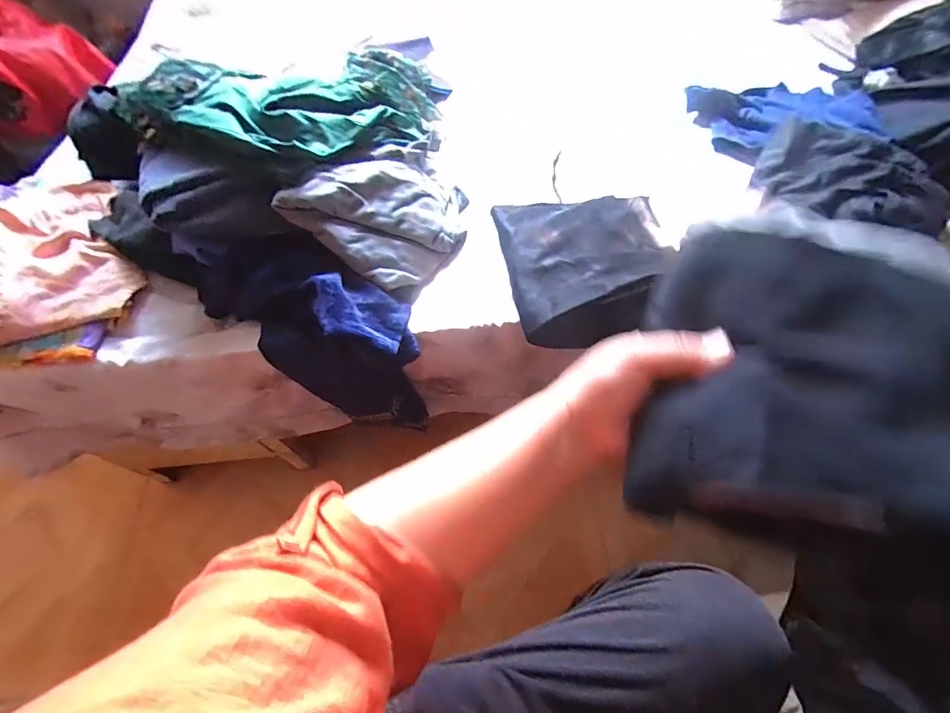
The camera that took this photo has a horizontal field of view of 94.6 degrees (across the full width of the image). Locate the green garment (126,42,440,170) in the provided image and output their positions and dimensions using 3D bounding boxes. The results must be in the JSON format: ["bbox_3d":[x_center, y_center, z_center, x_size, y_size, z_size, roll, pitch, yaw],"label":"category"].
[{"bbox_3d":[-0.262,-0.410,0.692,0.375,0.151,0.392,11,61,10],"label":"green garment"}]

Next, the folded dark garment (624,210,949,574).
[{"bbox_3d":[0.223,0.016,0.285,0.205,0.053,0.203,11,77,14],"label":"folded dark garment"}]

